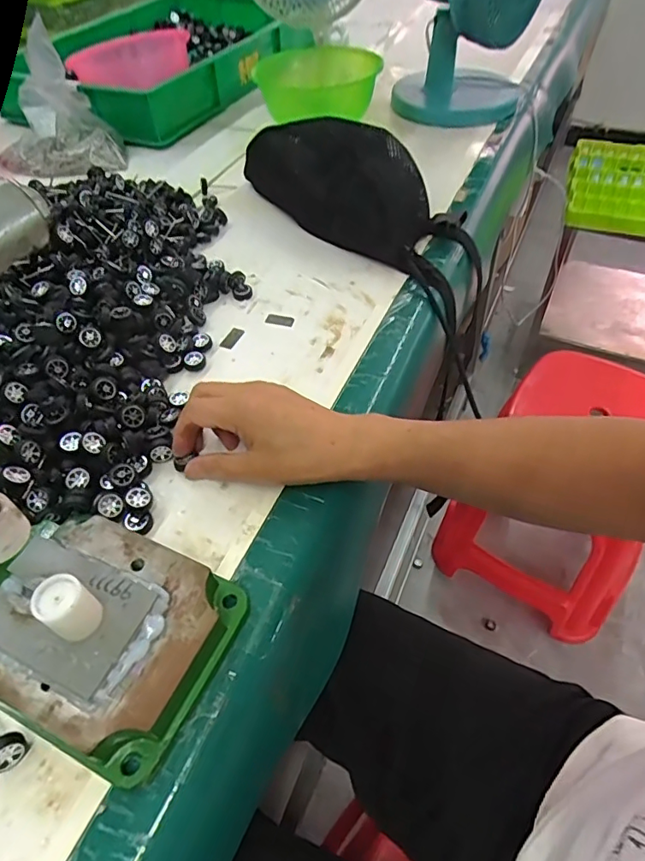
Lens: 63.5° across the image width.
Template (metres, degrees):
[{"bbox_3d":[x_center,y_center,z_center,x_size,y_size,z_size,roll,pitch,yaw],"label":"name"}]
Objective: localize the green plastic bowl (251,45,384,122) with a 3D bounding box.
[{"bbox_3d":[-0.014,-0.561,0.831,0.185,0.070,0.158,-10,51,-6],"label":"green plastic bowl"}]

